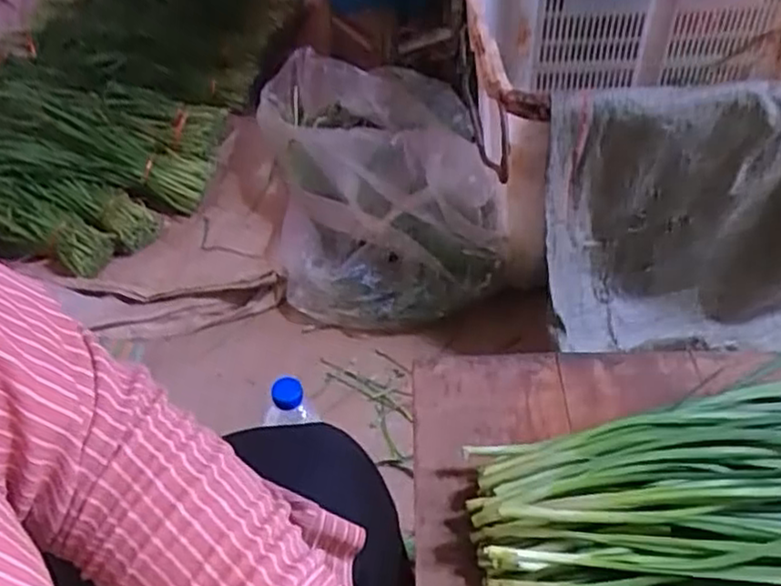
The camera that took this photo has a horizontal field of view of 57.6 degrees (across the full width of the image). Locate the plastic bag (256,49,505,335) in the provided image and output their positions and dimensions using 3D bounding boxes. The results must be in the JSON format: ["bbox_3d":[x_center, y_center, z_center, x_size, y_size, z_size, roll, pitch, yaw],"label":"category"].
[{"bbox_3d":[-0.034,-0.222,1.227,0.341,0.208,0.592,-10,46,-7],"label":"plastic bag"}]

